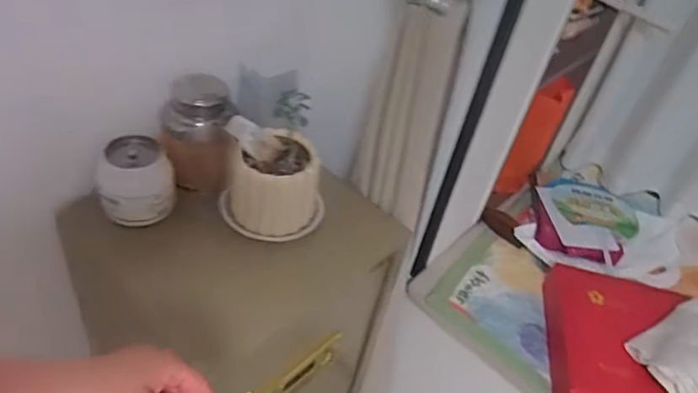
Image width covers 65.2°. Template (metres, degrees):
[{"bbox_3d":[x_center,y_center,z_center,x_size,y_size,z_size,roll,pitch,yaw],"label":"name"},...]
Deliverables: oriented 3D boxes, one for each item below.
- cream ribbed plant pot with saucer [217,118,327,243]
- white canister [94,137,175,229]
[{"bbox_3d":[-0.128,-0.023,0.883,0.149,0.150,0.131,-9,47,-16],"label":"cream ribbed plant pot with saucer"},{"bbox_3d":[-0.333,-0.017,0.860,0.108,0.120,0.105,-10,46,-23],"label":"white canister"}]

